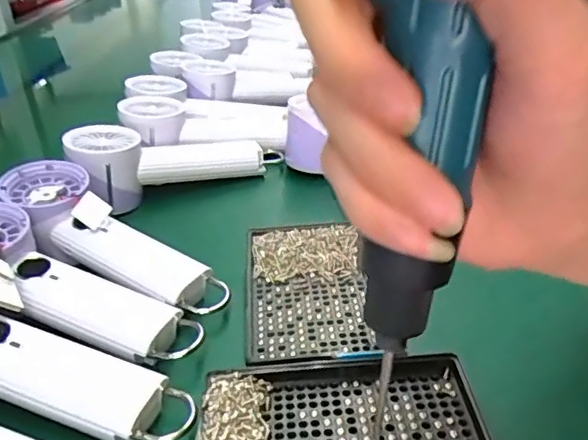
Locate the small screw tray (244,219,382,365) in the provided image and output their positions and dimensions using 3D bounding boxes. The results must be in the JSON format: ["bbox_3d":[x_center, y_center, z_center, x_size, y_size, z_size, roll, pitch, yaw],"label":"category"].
[{"bbox_3d":[0.008,0.043,0.376,0.078,0.016,0.131,-3,31,0],"label":"small screw tray"}]

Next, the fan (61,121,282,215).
[{"bbox_3d":[-0.104,-0.048,0.526,0.195,0.061,0.057,-3,28,-26],"label":"fan"}]

